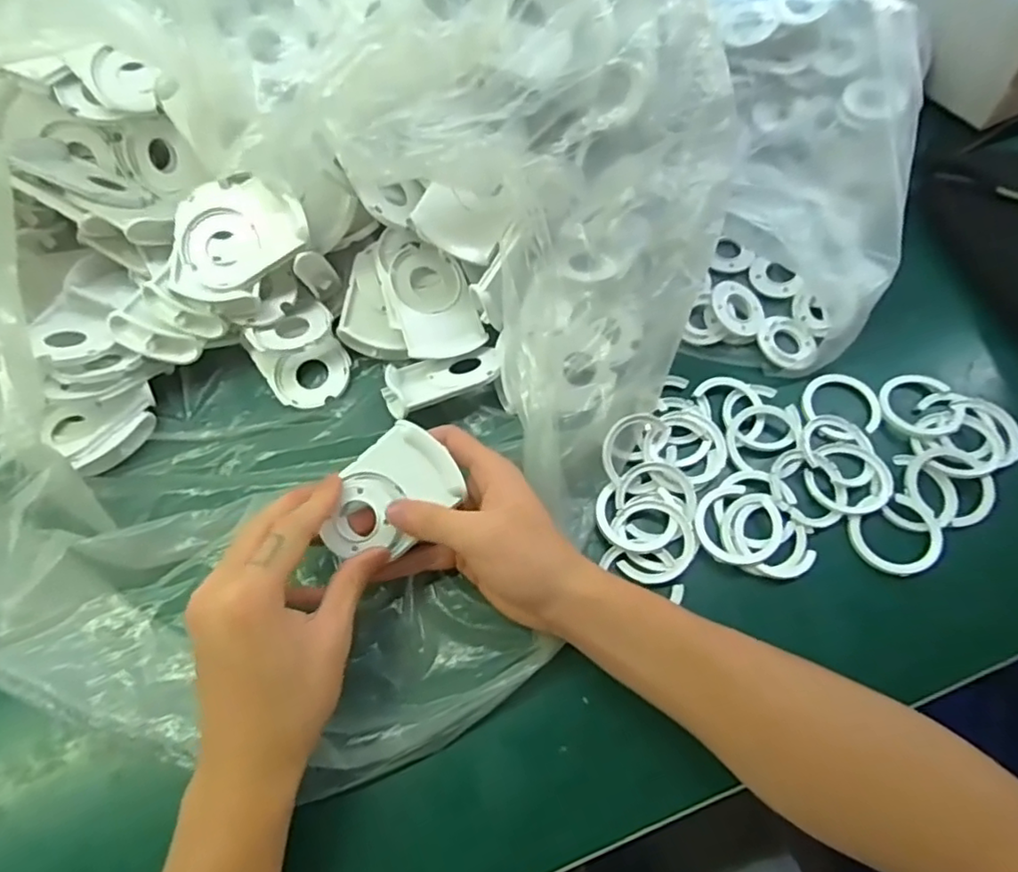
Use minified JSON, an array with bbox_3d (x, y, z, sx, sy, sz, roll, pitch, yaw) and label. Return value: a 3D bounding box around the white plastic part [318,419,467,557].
[{"bbox_3d":[-0.069,0.033,0.344,0.078,0.026,0.054,-38,69,-15],"label":"white plastic part"}]

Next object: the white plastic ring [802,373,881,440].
[{"bbox_3d":[0.228,-0.019,0.425,0.050,0.009,0.050,-1,65,1],"label":"white plastic ring"}]

